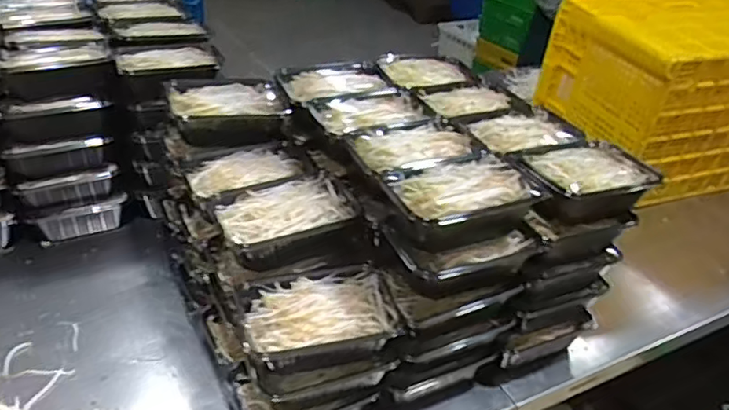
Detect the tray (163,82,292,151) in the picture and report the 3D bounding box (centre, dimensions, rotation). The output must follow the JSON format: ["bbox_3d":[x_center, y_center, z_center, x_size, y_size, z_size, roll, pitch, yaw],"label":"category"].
[{"bbox_3d":[-0.210,-0.144,0.943,0.186,0.061,0.121,-4,34,-13],"label":"tray"}]

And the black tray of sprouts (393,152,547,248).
[{"bbox_3d":[0.121,-0.001,0.744,0.190,0.063,0.098,-11,36,-22],"label":"black tray of sprouts"}]

